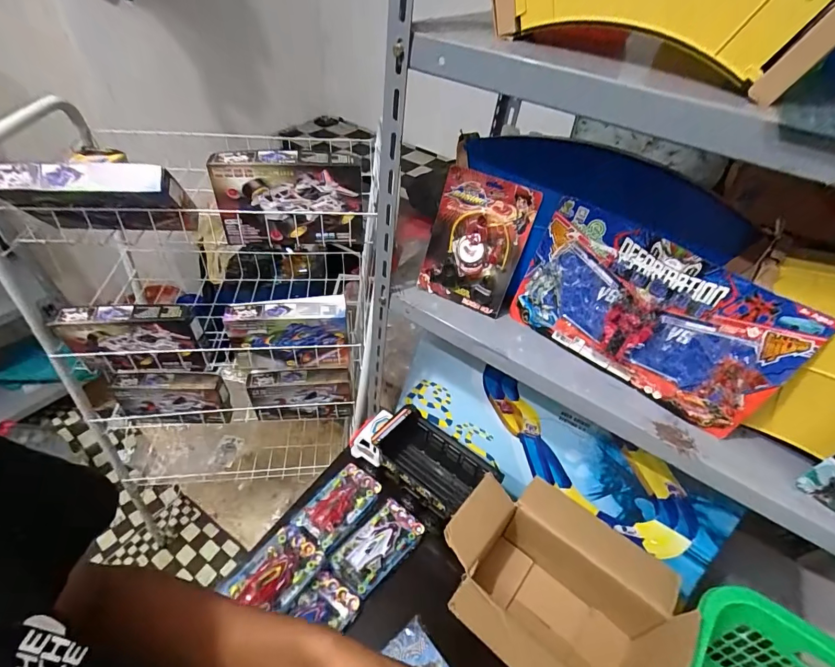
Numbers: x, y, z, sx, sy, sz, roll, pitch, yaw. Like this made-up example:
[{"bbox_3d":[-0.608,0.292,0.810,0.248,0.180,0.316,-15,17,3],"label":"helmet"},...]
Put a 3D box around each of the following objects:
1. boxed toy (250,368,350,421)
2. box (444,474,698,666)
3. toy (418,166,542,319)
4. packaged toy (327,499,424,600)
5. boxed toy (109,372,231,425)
[{"bbox_3d":[-0.282,0.153,1.027,0.230,0.150,0.050,-3,44,-9],"label":"boxed toy"},{"bbox_3d":[0.220,0.435,0.700,0.357,0.184,0.294,32,49,25],"label":"box"},{"bbox_3d":[0.093,-0.145,0.685,0.153,0.209,0.027,23,23,15],"label":"toy"},{"bbox_3d":[-0.076,0.395,0.799,0.100,0.030,0.170,35,51,27],"label":"packaged toy"},{"bbox_3d":[-0.566,0.158,0.985,0.239,0.154,0.038,-2,44,-8],"label":"boxed toy"}]

